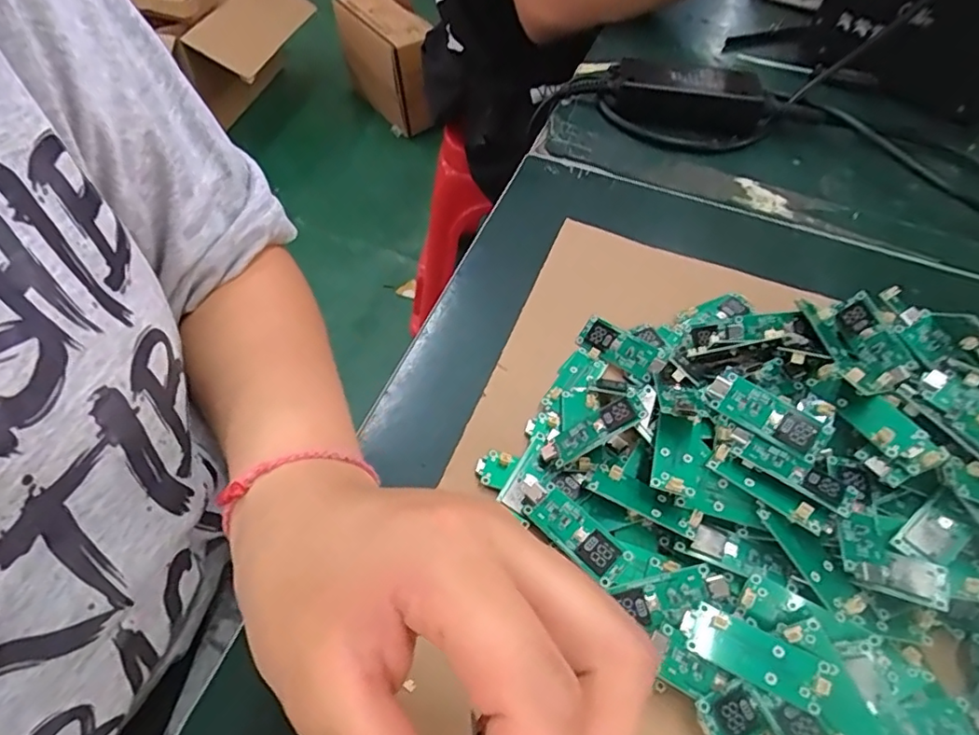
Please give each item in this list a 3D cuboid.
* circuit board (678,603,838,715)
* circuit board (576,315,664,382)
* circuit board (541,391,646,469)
[{"bbox_3d":[0.099,0.107,0.214,0.052,0.006,0.018,27,57,13],"label":"circuit board"},{"bbox_3d":[0.071,-0.010,0.314,0.046,0.006,0.020,33,95,24],"label":"circuit board"},{"bbox_3d":[0.047,0.030,0.265,0.052,0.005,0.015,-35,54,15],"label":"circuit board"}]

